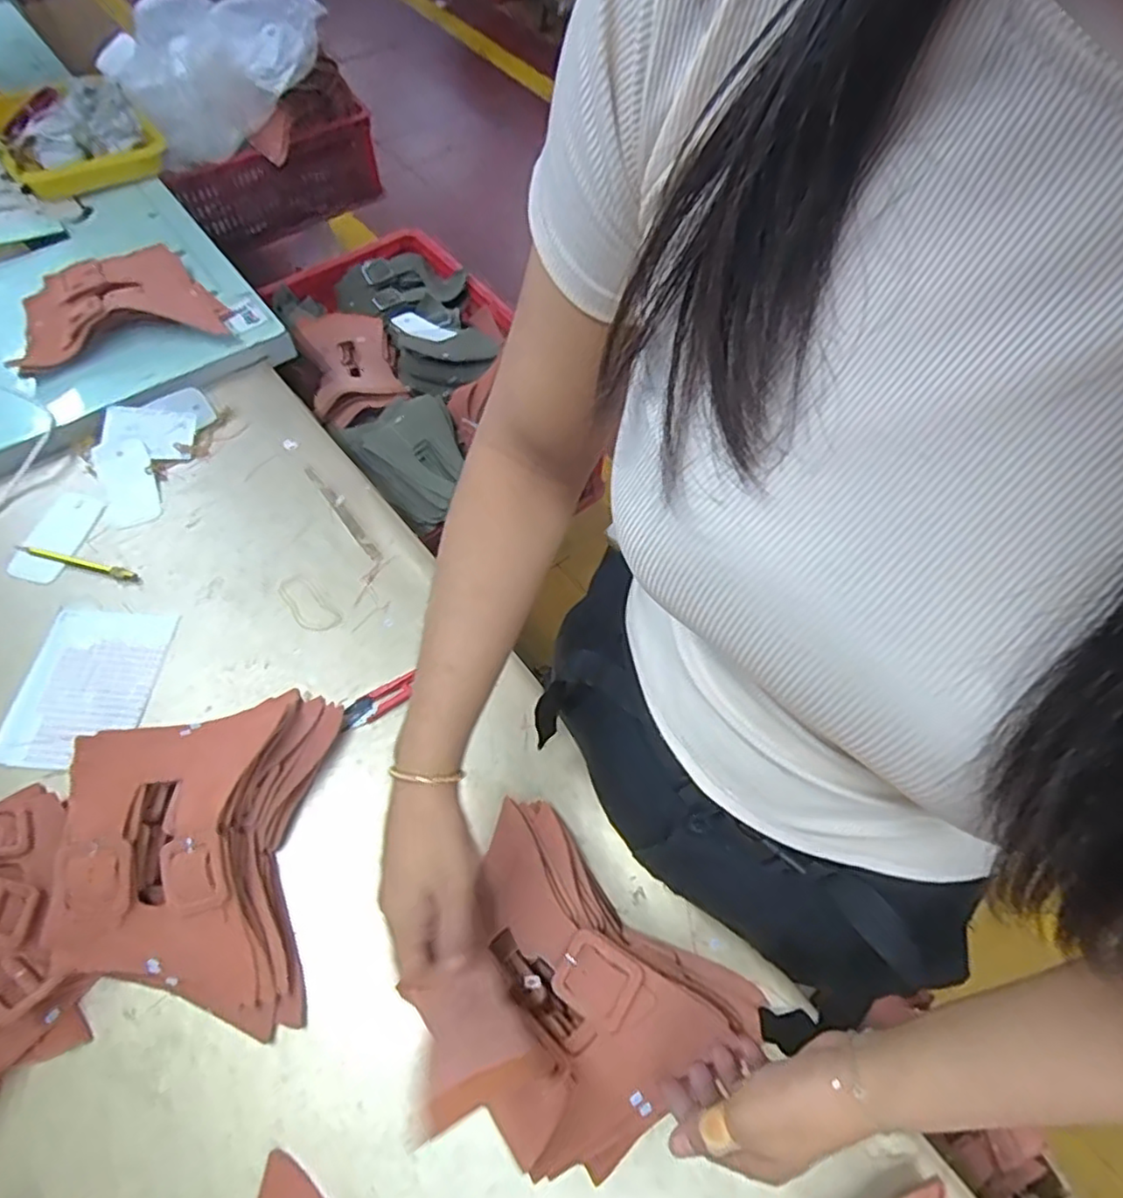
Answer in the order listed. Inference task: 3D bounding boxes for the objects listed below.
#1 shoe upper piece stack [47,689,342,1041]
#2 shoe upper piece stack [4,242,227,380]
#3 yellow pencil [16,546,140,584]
[{"bbox_3d":[-0.280,0.184,0.503,0.168,0.077,0.240,0,61,-3],"label":"shoe upper piece stack"},{"bbox_3d":[-0.528,-0.349,0.774,0.222,0.045,0.168,-24,65,-15],"label":"shoe upper piece stack"},{"bbox_3d":[-0.475,-0.035,0.644,0.119,0.007,0.011,12,61,4],"label":"yellow pencil"}]

